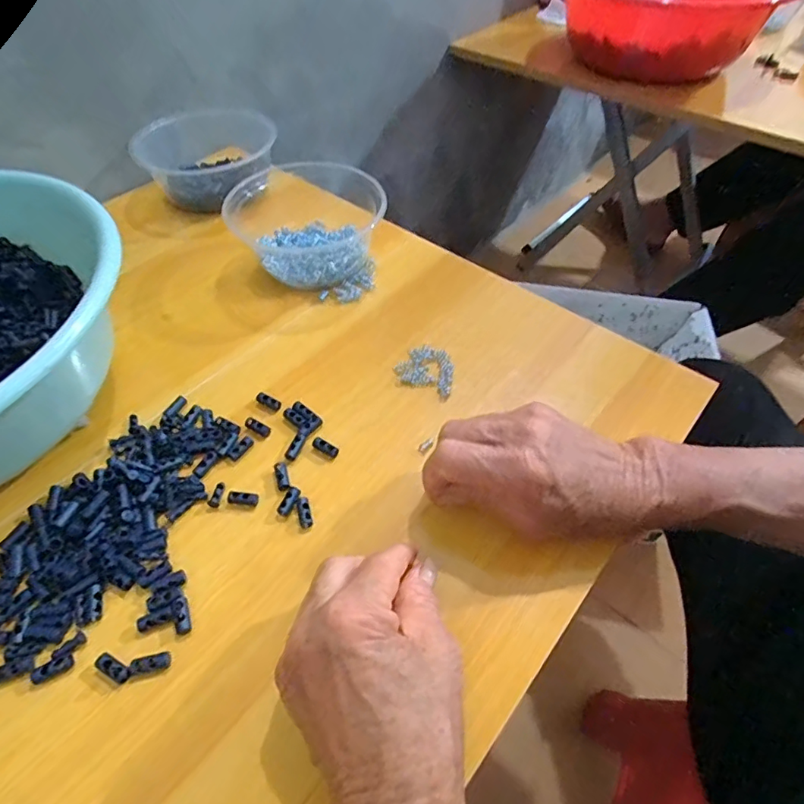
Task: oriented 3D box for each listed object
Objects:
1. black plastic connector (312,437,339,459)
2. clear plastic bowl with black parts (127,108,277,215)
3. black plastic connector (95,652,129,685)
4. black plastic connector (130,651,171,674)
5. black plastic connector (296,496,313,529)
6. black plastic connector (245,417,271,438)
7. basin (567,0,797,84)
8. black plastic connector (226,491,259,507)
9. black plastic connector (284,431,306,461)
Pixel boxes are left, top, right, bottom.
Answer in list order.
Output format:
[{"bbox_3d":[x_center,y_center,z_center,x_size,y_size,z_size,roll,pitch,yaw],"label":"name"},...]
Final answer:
[{"bbox_3d":[-0.053,0.031,0.342,0.020,0.006,0.007,26,57,20],"label":"black plastic connector"},{"bbox_3d":[-0.200,-0.259,0.529,0.114,0.061,0.125,-1,52,1],"label":"clear plastic bowl with black parts"},{"bbox_3d":[-0.150,0.138,0.261,0.020,0.006,0.008,24,56,19],"label":"black plastic connector"},{"bbox_3d":[-0.132,0.137,0.263,0.019,0.004,0.008,-12,52,-8],"label":"black plastic connector"},{"bbox_3d":[-0.061,0.070,0.313,0.009,0.010,0.019,-13,53,-9],"label":"black plastic connector"},{"bbox_3d":[-0.102,0.017,0.352,0.020,0.004,0.009,23,56,18],"label":"black plastic connector"},{"bbox_3d":[0.384,-0.571,0.734,0.295,0.109,0.311,29,58,22],"label":"basin"},{"bbox_3d":[-0.102,0.062,0.320,0.020,0.004,0.008,2,52,3],"label":"black plastic connector"},{"bbox_3d":[-0.073,0.030,0.342,0.008,0.005,0.020,20,55,16],"label":"black plastic connector"}]

